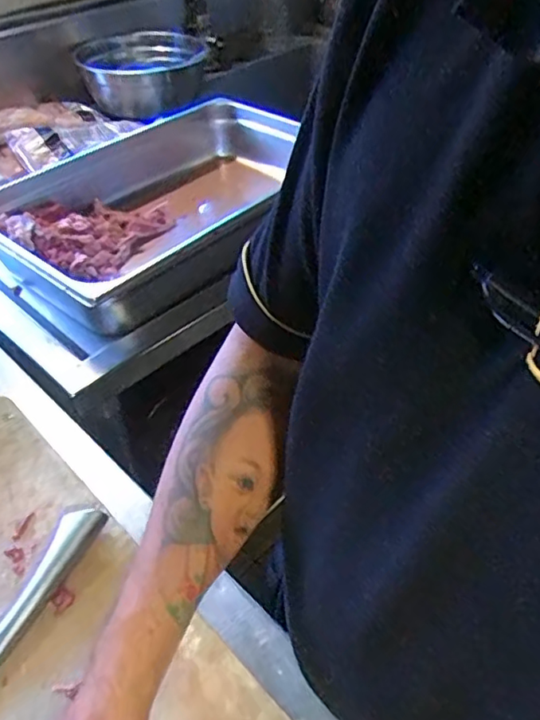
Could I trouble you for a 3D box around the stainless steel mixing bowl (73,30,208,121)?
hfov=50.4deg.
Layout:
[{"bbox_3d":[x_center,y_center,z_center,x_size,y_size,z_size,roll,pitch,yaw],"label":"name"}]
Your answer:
[{"bbox_3d":[-0.259,-0.595,1.182,0.251,0.089,0.251,0,44,0],"label":"stainless steel mixing bowl"}]

